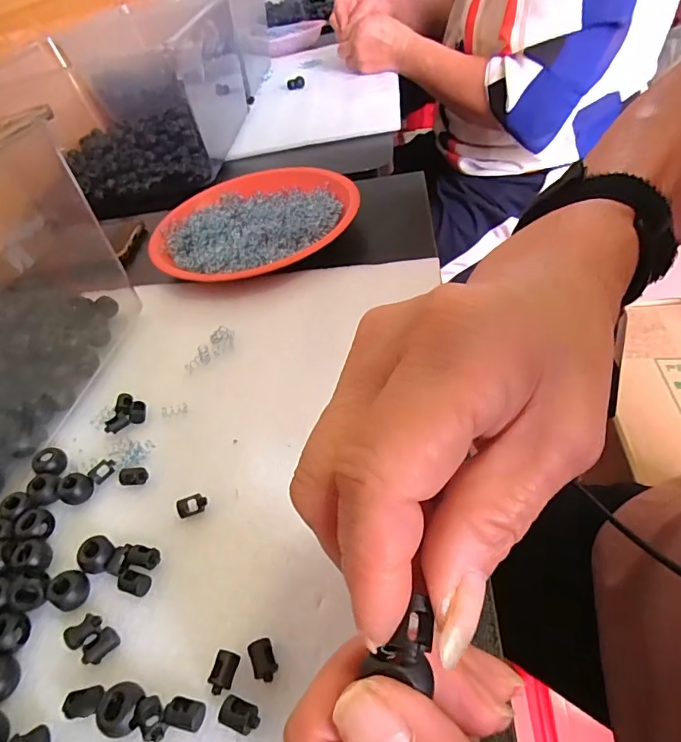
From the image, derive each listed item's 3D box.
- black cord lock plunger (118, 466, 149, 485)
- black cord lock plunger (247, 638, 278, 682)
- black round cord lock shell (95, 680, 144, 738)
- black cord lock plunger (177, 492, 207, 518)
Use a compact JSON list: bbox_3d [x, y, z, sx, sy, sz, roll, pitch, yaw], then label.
[{"bbox_3d":[-0.116,0.058,0.262,0.016,0.005,0.010,-9,45,5],"label":"black cord lock plunger"},{"bbox_3d":[-0.031,0.116,0.188,0.009,0.008,0.014,-24,45,-10],"label":"black cord lock plunger"},{"bbox_3d":[-0.087,0.130,0.183,0.016,0.010,0.017,-7,45,7],"label":"black round cord lock shell"},{"bbox_3d":[-0.077,0.069,0.245,0.015,0.006,0.011,-23,45,-9],"label":"black cord lock plunger"}]

